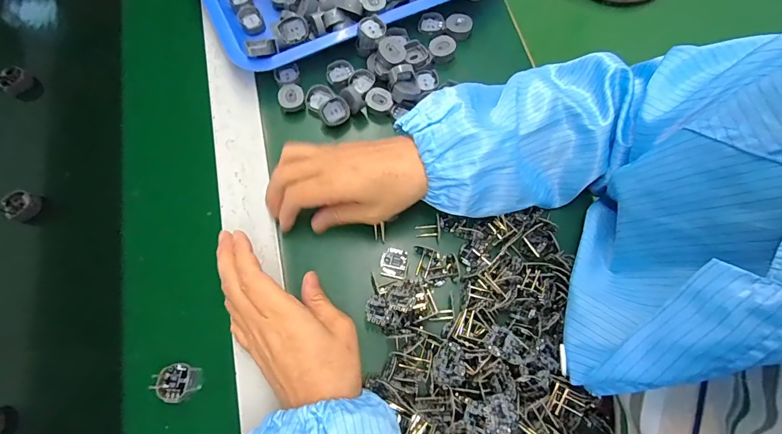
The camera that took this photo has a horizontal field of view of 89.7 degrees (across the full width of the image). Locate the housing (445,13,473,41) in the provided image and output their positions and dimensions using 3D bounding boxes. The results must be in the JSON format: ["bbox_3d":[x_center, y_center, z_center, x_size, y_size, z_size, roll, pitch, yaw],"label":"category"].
[{"bbox_3d":[0.075,-0.211,0.434,0.029,0.012,0.029,0,69,0],"label":"housing"}]

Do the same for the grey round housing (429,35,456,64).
[{"bbox_3d":[0.056,-0.182,0.426,0.030,0.015,0.026,-20,71,-8],"label":"grey round housing"}]

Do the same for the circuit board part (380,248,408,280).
[{"bbox_3d":[0.003,0.040,0.351,0.023,0.004,0.026,14,70,5],"label":"circuit board part"}]

